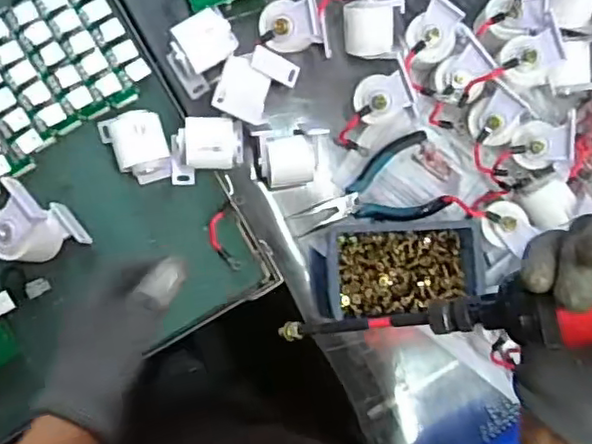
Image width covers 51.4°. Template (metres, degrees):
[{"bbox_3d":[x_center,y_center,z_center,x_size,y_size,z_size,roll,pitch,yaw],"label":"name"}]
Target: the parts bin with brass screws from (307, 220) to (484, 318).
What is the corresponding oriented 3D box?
[{"bbox_3d":[0.098,0.046,0.581,0.146,0.052,0.082,-6,91,-9],"label":"parts bin with brass screws"}]

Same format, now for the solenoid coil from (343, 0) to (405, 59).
[{"bbox_3d":[0.070,-0.184,0.579,0.053,0.053,0.065,-6,91,-9],"label":"solenoid coil"}]

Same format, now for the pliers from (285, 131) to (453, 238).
[{"bbox_3d":[0.076,-0.025,0.586,0.140,0.033,0.077,-27,94,-8],"label":"pliers"}]

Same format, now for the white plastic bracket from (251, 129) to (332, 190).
[{"bbox_3d":[-0.007,-0.057,0.564,0.057,0.050,0.048,-2,91,-9],"label":"white plastic bracket"}]

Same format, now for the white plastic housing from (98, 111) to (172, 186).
[{"bbox_3d":[-0.143,-0.067,0.548,0.054,0.042,0.063,-17,93,-9],"label":"white plastic housing"}]

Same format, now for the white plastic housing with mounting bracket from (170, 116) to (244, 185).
[{"bbox_3d":[-0.079,-0.065,0.555,0.065,0.051,0.055,-3,91,-9],"label":"white plastic housing with mounting bracket"}]

